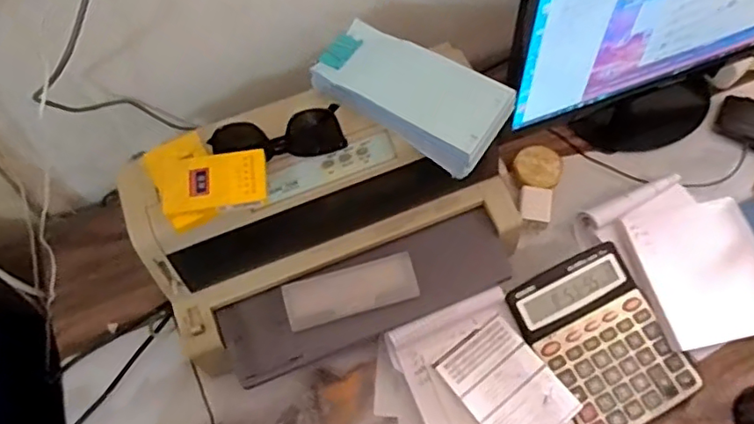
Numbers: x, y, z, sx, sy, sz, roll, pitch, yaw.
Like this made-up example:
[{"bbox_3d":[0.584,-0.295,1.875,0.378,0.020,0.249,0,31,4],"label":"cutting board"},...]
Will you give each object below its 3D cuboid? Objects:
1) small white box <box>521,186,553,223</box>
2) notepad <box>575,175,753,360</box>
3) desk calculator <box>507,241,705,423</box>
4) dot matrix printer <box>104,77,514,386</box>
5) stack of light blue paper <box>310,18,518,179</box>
[{"bbox_3d":[0.213,-0.006,0.766,0.039,0.030,0.047,8,63,7],"label":"small white box"},{"bbox_3d":[0.388,0.059,0.707,0.184,0.027,0.213,-20,63,-7],"label":"notepad"},{"bbox_3d":[0.265,0.150,0.669,0.153,0.035,0.194,-26,64,-10],"label":"desk calculator"},{"bbox_3d":[-0.045,0.014,0.657,0.398,0.183,0.240,-20,63,-7],"label":"dot matrix printer"},{"bbox_3d":[0.034,-0.136,0.622,0.213,0.037,0.112,32,84,12],"label":"stack of light blue paper"}]

